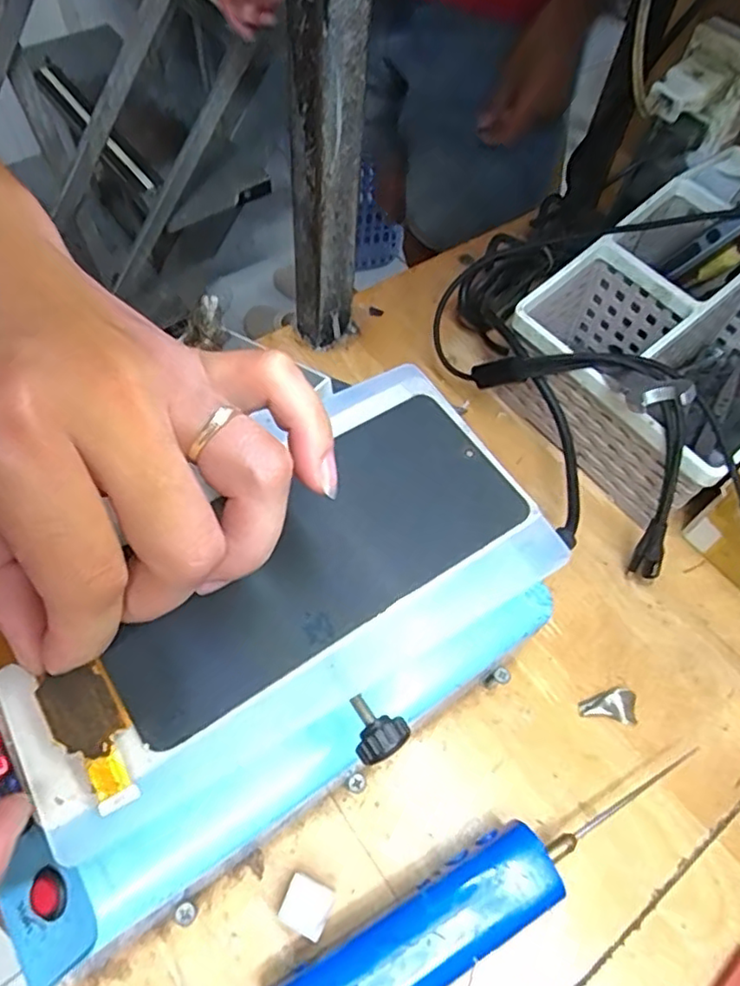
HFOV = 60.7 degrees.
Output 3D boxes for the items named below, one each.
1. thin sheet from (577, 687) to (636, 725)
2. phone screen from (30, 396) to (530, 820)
[{"bbox_3d":[0.123,0.109,0.328,0.028,0.004,0.017,8,78,5],"label":"thin sheet"},{"bbox_3d":[-0.022,0.027,0.214,0.170,0.009,0.062,-36,68,-22],"label":"phone screen"}]

